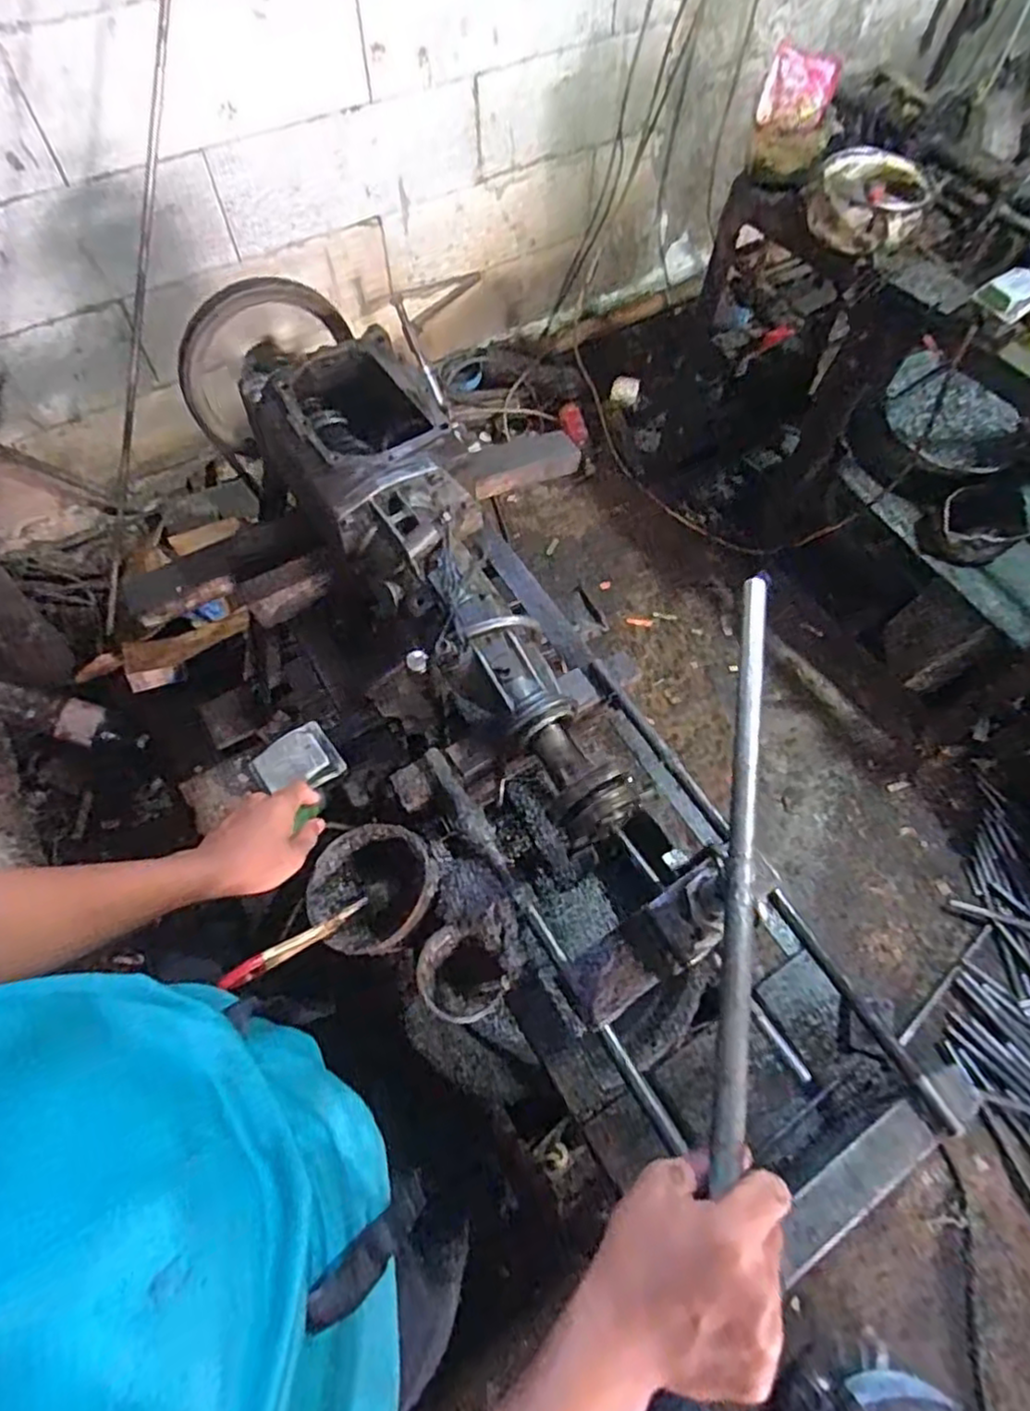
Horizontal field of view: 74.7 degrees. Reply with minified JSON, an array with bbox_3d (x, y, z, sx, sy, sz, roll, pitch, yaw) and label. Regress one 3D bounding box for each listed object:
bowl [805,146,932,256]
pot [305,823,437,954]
[{"bbox_3d":[0.577,-0.828,1.109,0.179,0.069,0.187,17,64,6],"label":"bowl"},{"bbox_3d":[-0.141,0.181,0.668,0.115,0.056,0.120,1,63,-2],"label":"pot"}]

